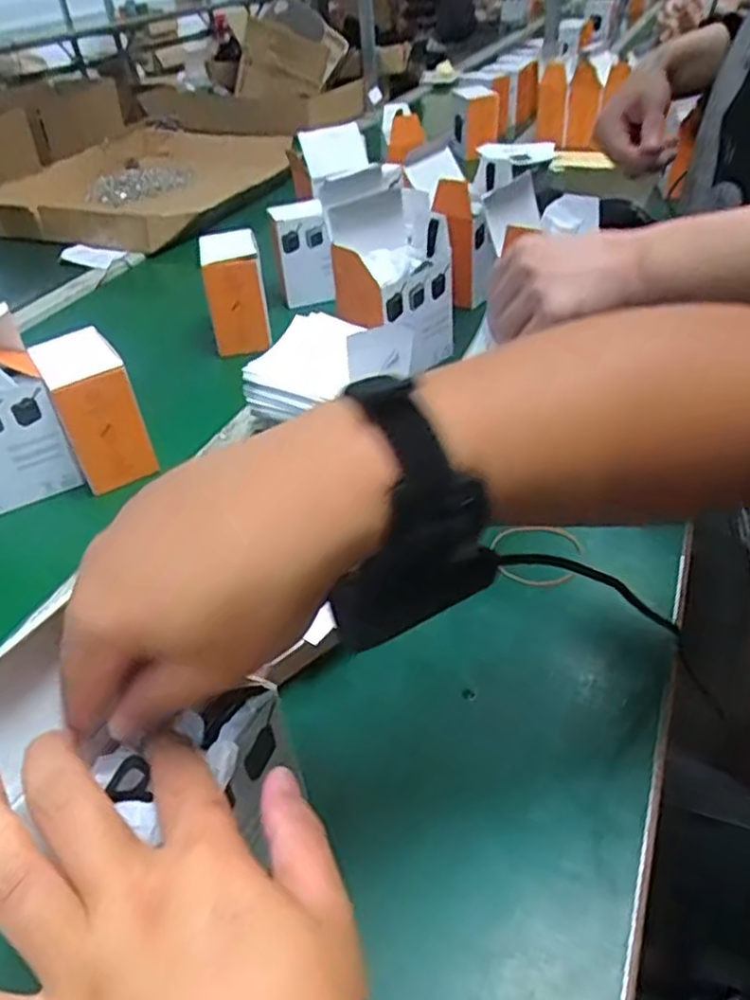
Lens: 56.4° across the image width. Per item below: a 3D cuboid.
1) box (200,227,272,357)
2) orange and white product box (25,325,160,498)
[{"bbox_3d":[-0.163,-0.246,0.833,0.066,0.120,0.088,-10,39,-3],"label":"box"},{"bbox_3d":[-0.260,-0.084,0.649,0.063,0.117,0.094,-25,42,-21],"label":"orange and white product box"}]

